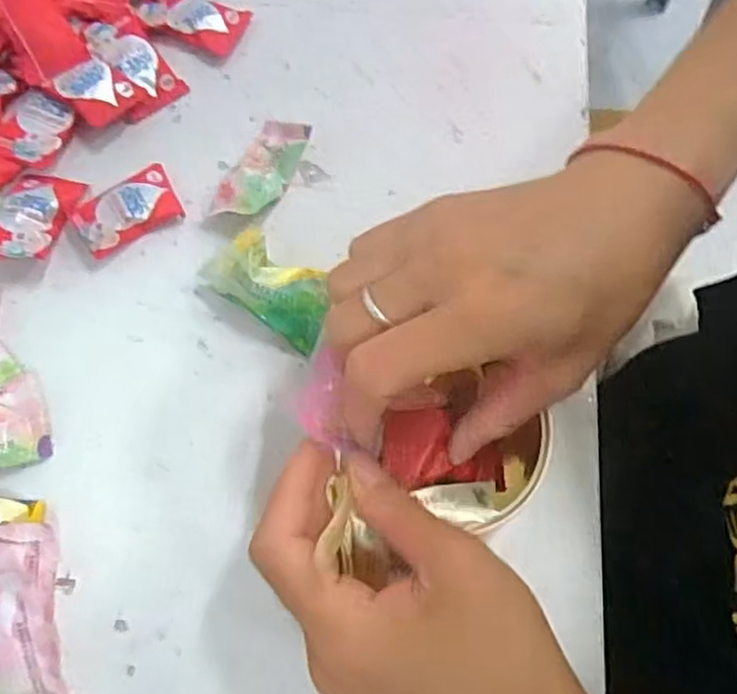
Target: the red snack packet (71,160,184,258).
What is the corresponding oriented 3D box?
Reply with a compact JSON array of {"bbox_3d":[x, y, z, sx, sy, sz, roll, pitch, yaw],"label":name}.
[{"bbox_3d":[-0.120,-0.068,0.351,0.050,0.010,0.034,-32,73,-9],"label":"red snack packet"}]

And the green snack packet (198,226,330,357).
[{"bbox_3d":[-0.046,-0.028,0.330,0.063,0.027,0.033,32,74,12],"label":"green snack packet"}]

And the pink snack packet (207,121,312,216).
[{"bbox_3d":[-0.053,-0.088,0.356,0.029,0.022,0.059,23,72,9],"label":"pink snack packet"}]

